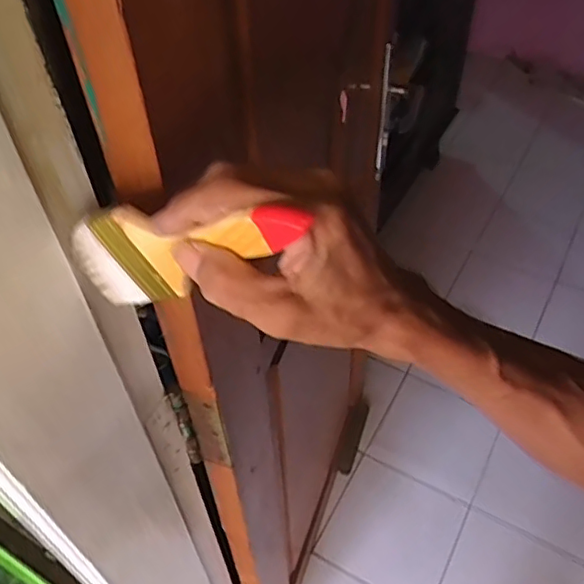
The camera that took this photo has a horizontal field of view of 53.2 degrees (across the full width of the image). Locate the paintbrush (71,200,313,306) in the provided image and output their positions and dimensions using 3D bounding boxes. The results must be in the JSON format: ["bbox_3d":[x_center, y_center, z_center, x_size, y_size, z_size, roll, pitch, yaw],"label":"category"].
[{"bbox_3d":[-0.061,-0.019,0.286,0.179,0.058,0.012,-7,34,46],"label":"paintbrush"}]

